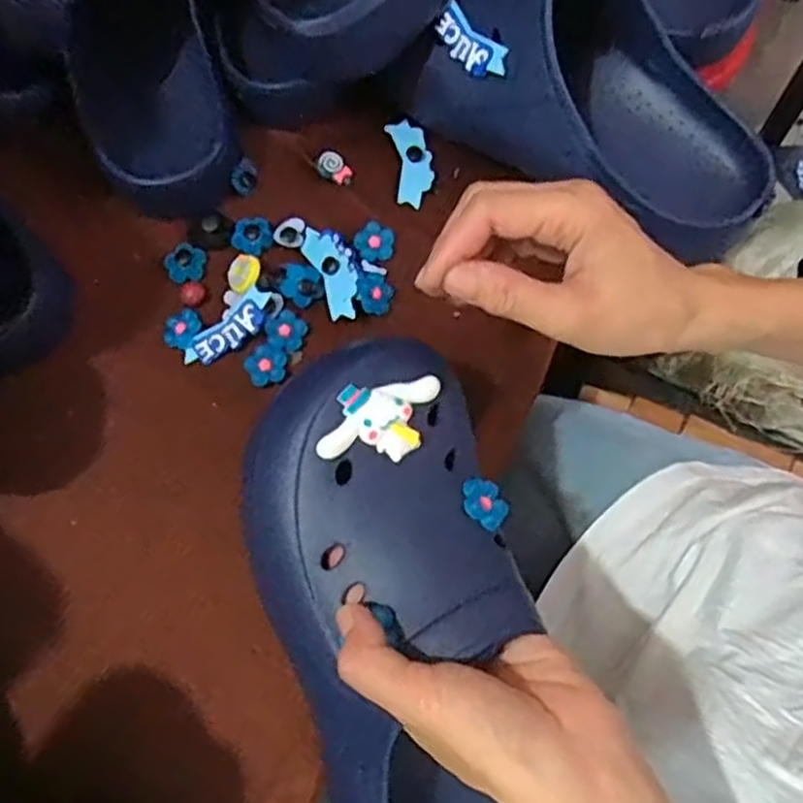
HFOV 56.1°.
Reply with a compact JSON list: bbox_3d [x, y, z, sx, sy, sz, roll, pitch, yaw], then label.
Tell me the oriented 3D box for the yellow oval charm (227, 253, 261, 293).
[{"bbox_3d":[-0.095,-0.079,0.454,0.020,0.004,0.027,6,73,4],"label":"yellow oval charm"}]

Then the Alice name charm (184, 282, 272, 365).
[{"bbox_3d":[-0.102,-0.042,0.447,0.061,0.005,0.021,-39,75,3],"label":"Alice name charm"}]

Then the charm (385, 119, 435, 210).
[{"bbox_3d":[0.007,-0.154,0.480,0.025,0.007,0.062,-8,72,0],"label":"charm"}]

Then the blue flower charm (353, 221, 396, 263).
[{"bbox_3d":[-0.015,-0.098,0.461,0.024,0.006,0.023,-1,72,2],"label":"blue flower charm"}]

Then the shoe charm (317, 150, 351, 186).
[{"bbox_3d":[-0.042,-0.149,0.480,0.026,0.008,0.015,31,76,11],"label":"shoe charm"}]

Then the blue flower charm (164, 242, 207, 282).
[{"bbox_3d":[-0.136,-0.086,0.465,0.026,0.004,0.025,-3,72,1],"label":"blue flower charm"}]

